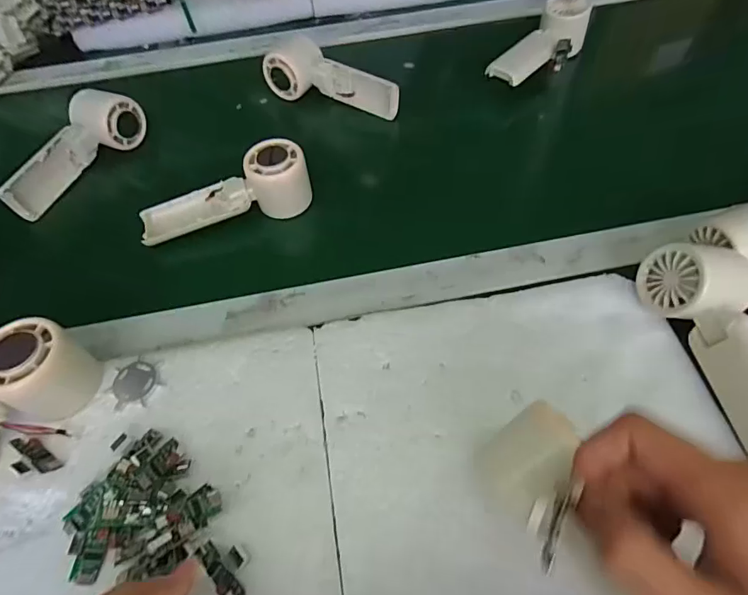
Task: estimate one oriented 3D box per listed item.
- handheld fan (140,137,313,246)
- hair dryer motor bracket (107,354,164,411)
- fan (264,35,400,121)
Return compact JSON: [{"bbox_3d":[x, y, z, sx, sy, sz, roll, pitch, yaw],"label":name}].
[{"bbox_3d":[-0.143,-0.096,0.437,0.167,0.053,0.058,-17,60,6],"label":"handheld fan"},{"bbox_3d":[-0.176,0.063,0.331,0.035,0.004,0.040,25,62,18],"label":"hair dryer motor bracket"},{"bbox_3d":[-0.045,-0.260,0.534,0.163,0.060,0.052,14,59,11],"label":"fan"}]

